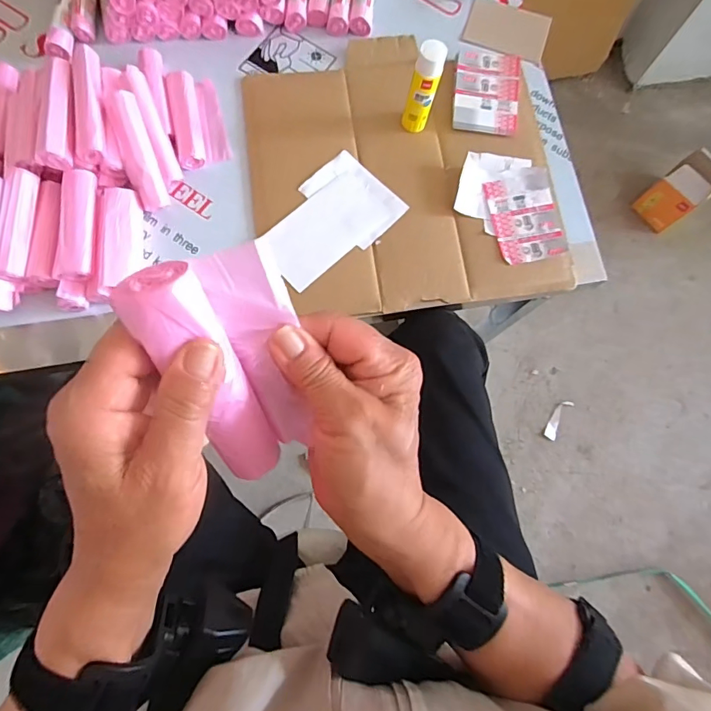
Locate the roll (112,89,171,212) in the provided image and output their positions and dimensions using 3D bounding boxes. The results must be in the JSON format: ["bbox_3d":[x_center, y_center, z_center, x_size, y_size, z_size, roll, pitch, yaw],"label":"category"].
[{"bbox_3d":[-0.240,-0.224,0.504,0.032,0.020,0.121,-13,103,-2],"label":"roll"}]

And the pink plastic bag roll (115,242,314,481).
[{"bbox_3d":[-0.052,0.009,0.213,0.056,0.124,0.031,-13,39,-2],"label":"pink plastic bag roll"}]

